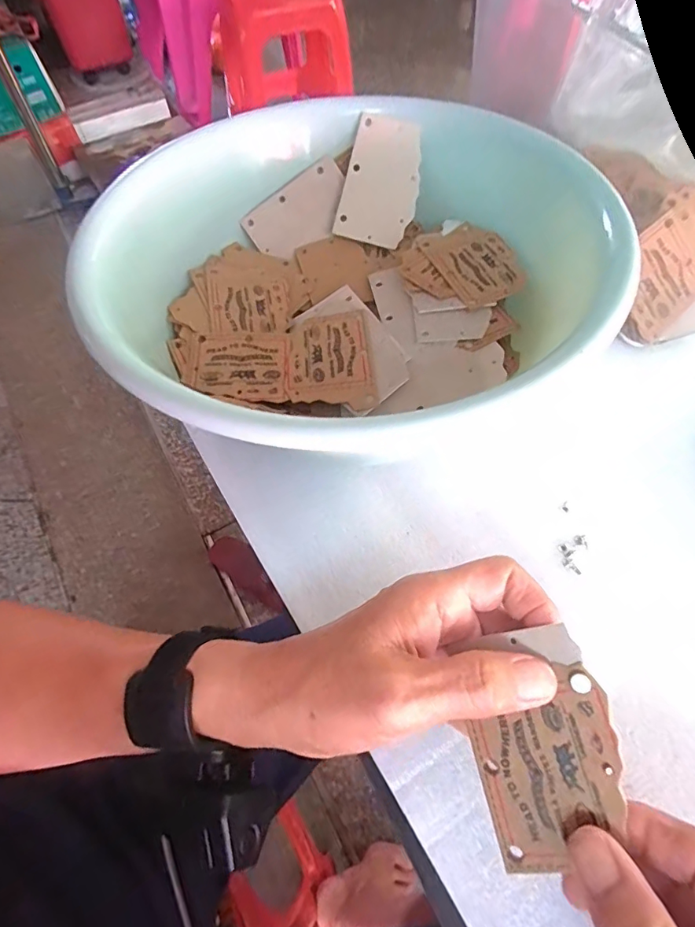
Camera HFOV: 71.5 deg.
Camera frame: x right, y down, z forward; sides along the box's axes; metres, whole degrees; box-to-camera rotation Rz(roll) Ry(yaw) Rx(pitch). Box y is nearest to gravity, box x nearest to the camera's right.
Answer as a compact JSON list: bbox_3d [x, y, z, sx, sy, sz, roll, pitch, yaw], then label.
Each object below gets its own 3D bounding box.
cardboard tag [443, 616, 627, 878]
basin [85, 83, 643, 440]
[{"bbox_3d":[0.075,0.109,0.188,0.053,0.004,0.081,-21,72,23],"label":"cardboard tag"},{"bbox_3d":[-0.005,-0.122,0.315,0.280,0.113,0.260,0,62,0],"label":"basin"}]

